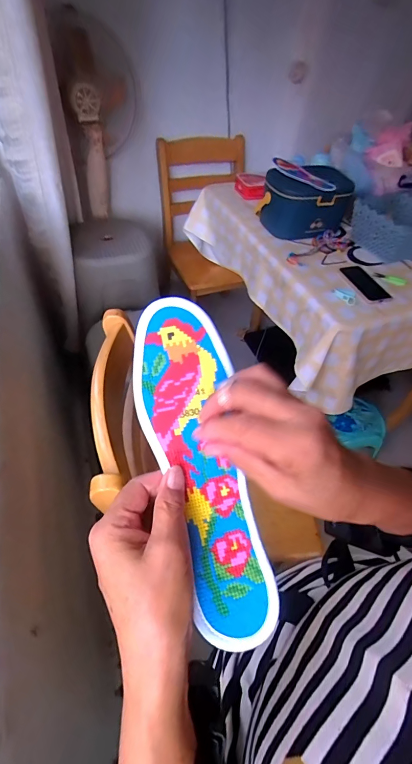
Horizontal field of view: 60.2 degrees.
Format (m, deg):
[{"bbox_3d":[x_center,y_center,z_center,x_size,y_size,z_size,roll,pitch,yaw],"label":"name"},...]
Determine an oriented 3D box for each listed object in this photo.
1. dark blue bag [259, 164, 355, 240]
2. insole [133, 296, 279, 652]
[{"bbox_3d":[0.327,-0.602,1.209,0.287,0.181,0.184,-16,53,-18],"label":"dark blue bag"},{"bbox_3d":[-0.001,0.055,0.261,0.069,0.028,0.235,-13,81,-15],"label":"insole"}]

